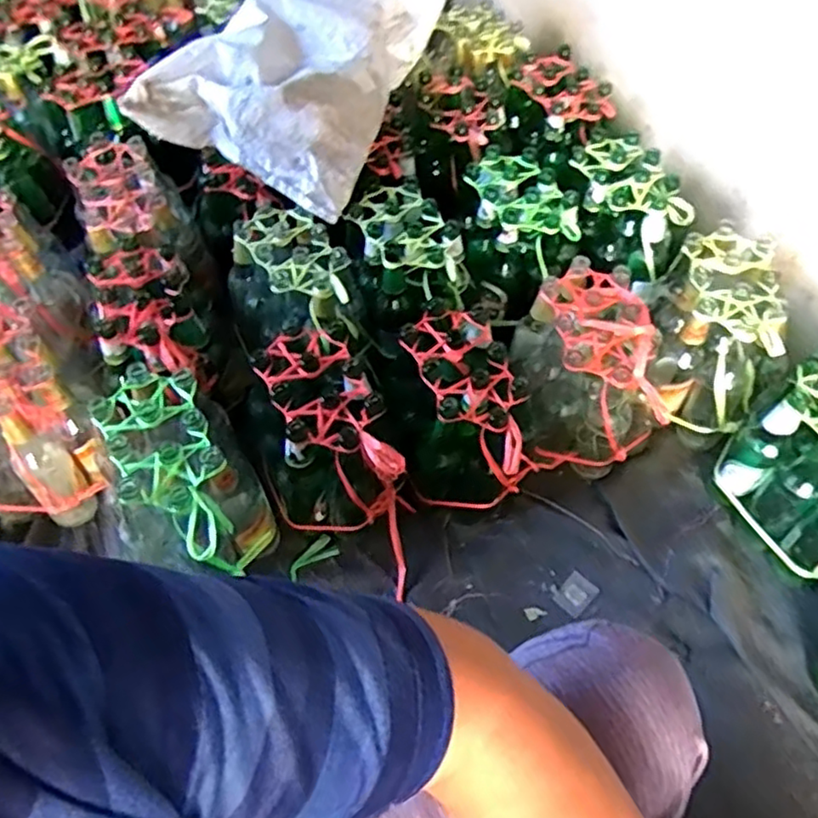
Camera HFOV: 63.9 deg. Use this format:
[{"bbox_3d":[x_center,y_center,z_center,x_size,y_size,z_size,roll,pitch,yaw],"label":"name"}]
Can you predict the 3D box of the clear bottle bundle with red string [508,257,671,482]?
[{"bbox_3d":[0.279,-0.058,1.025,0.225,0.229,0.262,7,56,5],"label":"clear bottle bundle with red string"}]

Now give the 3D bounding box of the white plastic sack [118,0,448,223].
[{"bbox_3d":[-0.165,-0.671,1.170,0.358,0.172,0.634,17,57,11],"label":"white plastic sack"}]

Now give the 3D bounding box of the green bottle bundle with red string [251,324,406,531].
[{"bbox_3d":[-0.128,0.044,0.954,0.166,0.203,0.257,-18,58,-12],"label":"green bottle bundle with red string"}]

